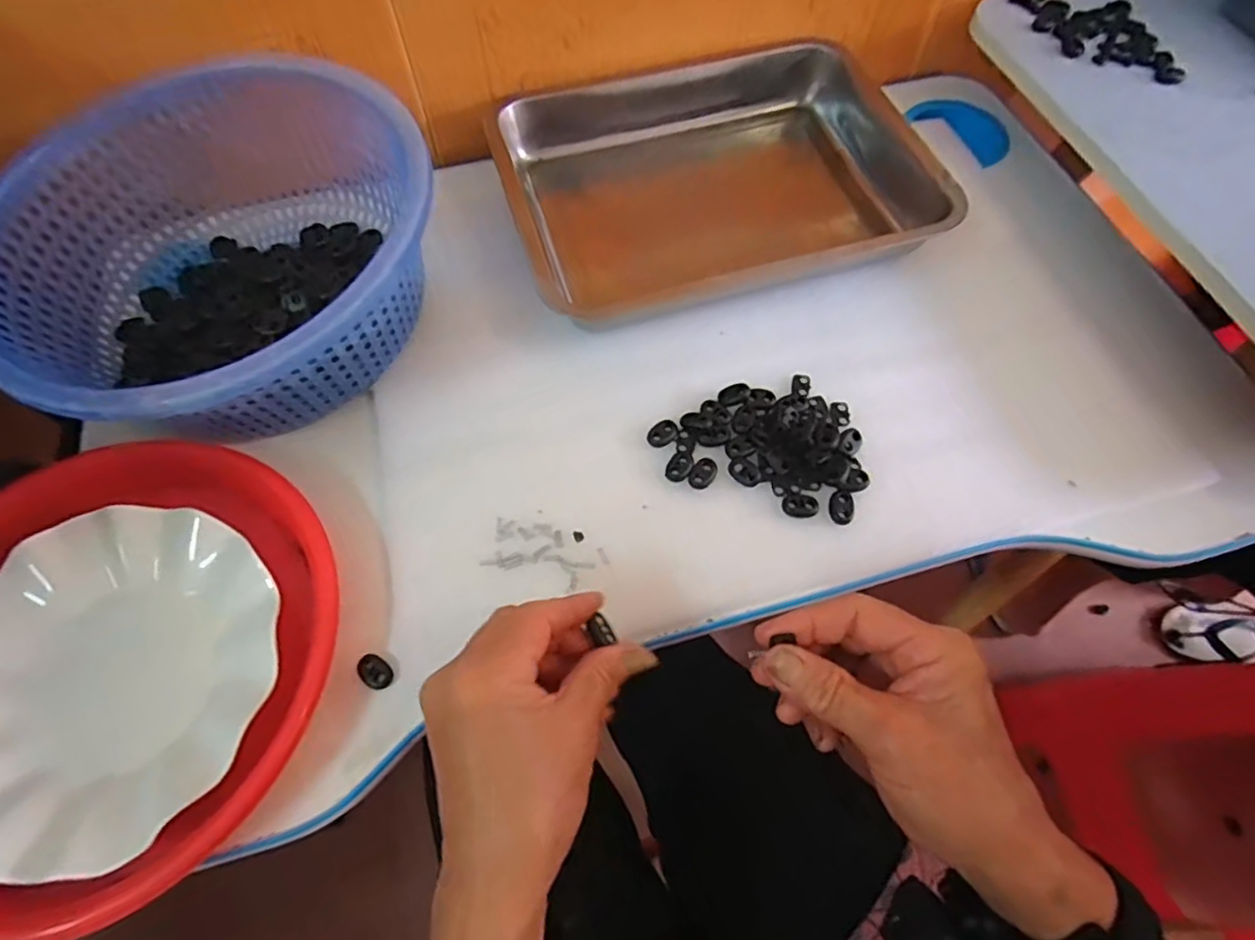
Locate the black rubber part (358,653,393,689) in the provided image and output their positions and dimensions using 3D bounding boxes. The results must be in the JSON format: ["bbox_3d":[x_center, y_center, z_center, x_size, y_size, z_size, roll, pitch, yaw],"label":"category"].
[{"bbox_3d":[-0.141,0.112,0.357,0.015,0.004,0.021,-39,69,-17],"label":"black rubber part"}]

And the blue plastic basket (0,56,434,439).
[{"bbox_3d":[-0.261,-0.135,0.421,0.257,0.107,0.255,35,69,16],"label":"blue plastic basket"}]

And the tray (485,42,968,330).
[{"bbox_3d":[0.063,-0.230,0.501,0.313,0.046,0.236,-11,64,-5],"label":"tray"}]

